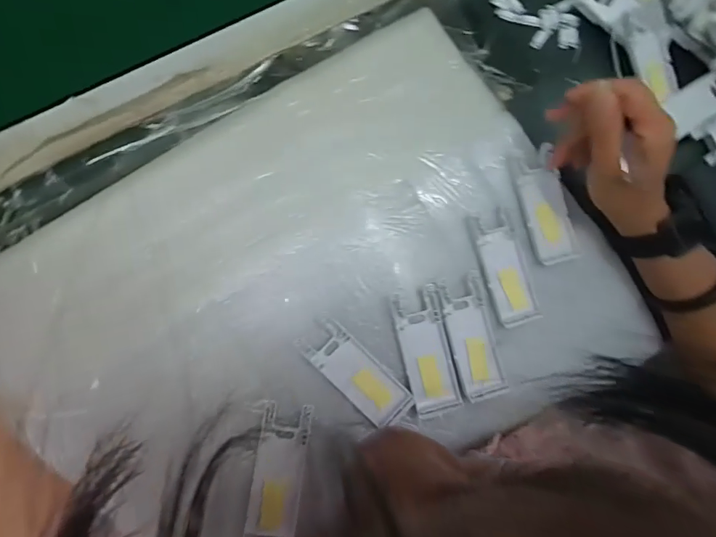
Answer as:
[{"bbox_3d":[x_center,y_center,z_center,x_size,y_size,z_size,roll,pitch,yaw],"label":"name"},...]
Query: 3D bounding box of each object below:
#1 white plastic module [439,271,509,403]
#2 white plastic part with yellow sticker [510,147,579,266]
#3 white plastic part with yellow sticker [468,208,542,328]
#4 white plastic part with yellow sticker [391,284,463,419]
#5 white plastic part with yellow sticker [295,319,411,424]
[{"bbox_3d":[0.098,0.058,0.367,0.040,0.010,0.101,-13,87,-7],"label":"white plastic module"},{"bbox_3d":[0.170,-0.057,0.386,0.042,0.009,0.101,-14,87,-7],"label":"white plastic part with yellow sticker"},{"bbox_3d":[0.130,-0.001,0.381,0.042,0.012,0.100,-17,87,-7],"label":"white plastic part with yellow sticker"},{"bbox_3d":[0.058,0.069,0.361,0.040,0.009,0.102,-13,86,-7],"label":"white plastic part with yellow sticker"},{"bbox_3d":[-0.001,0.088,0.357,0.100,0.005,0.038,44,82,-1],"label":"white plastic part with yellow sticker"}]

